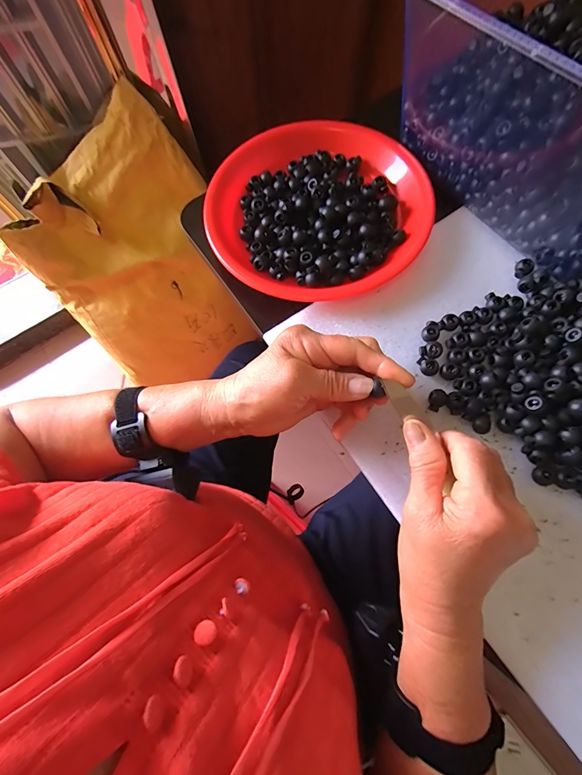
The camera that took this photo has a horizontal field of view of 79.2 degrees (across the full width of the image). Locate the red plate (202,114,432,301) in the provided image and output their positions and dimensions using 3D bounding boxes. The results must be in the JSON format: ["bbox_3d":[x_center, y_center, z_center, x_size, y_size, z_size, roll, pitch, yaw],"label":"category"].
[{"bbox_3d":[0.029,-0.191,0.369,0.220,0.025,0.226,-1,73,2],"label":"red plate"}]

